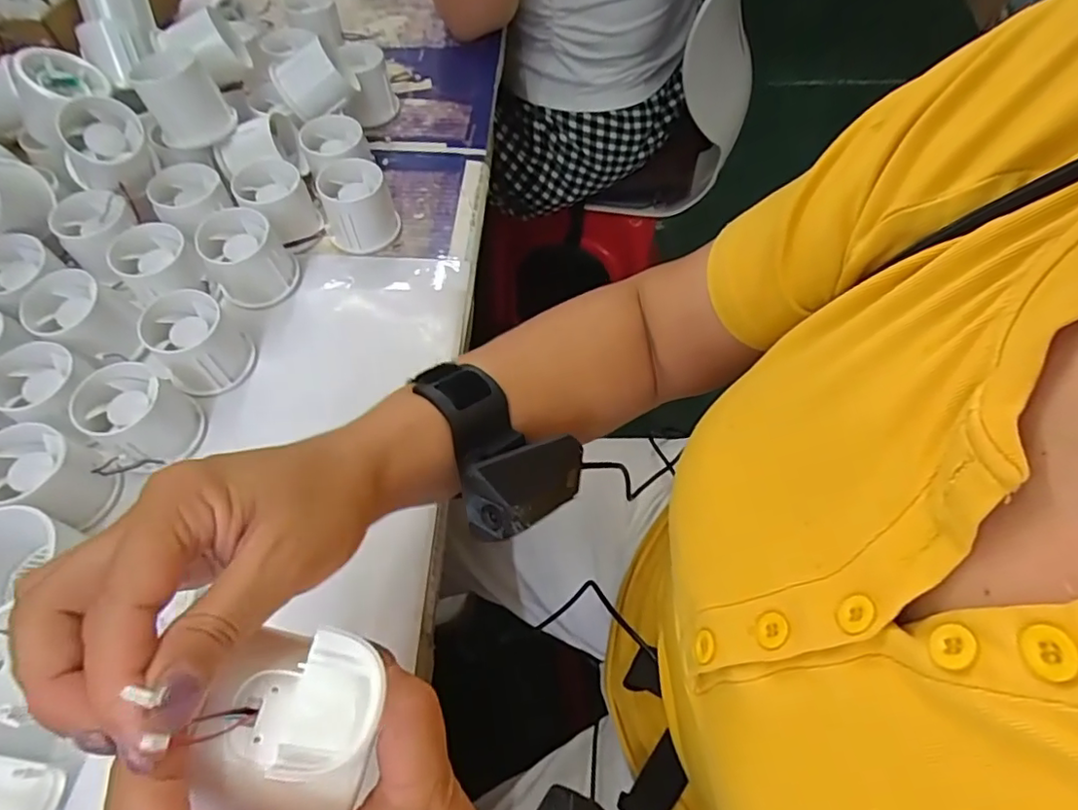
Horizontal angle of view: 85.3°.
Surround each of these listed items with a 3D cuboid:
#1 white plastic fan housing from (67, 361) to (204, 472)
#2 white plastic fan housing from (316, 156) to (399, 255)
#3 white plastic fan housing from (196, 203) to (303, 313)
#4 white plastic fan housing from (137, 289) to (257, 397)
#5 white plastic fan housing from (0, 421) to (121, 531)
[{"bbox_3d":[-0.253,0.007,0.375,0.054,0.049,0.053,0,60,0],"label":"white plastic fan housing"},{"bbox_3d":[-0.143,-0.157,0.467,0.052,0.053,0.054,-16,61,-9],"label":"white plastic fan housing"},{"bbox_3d":[-0.218,-0.110,0.438,0.056,0.059,0.056,0,60,0],"label":"white plastic fan housing"},{"bbox_3d":[-0.233,-0.042,0.402,0.054,0.055,0.050,0,60,0],"label":"white plastic fan housing"},{"bbox_3d":[-0.295,0.042,0.351,0.055,0.048,0.049,10,61,5],"label":"white plastic fan housing"}]

